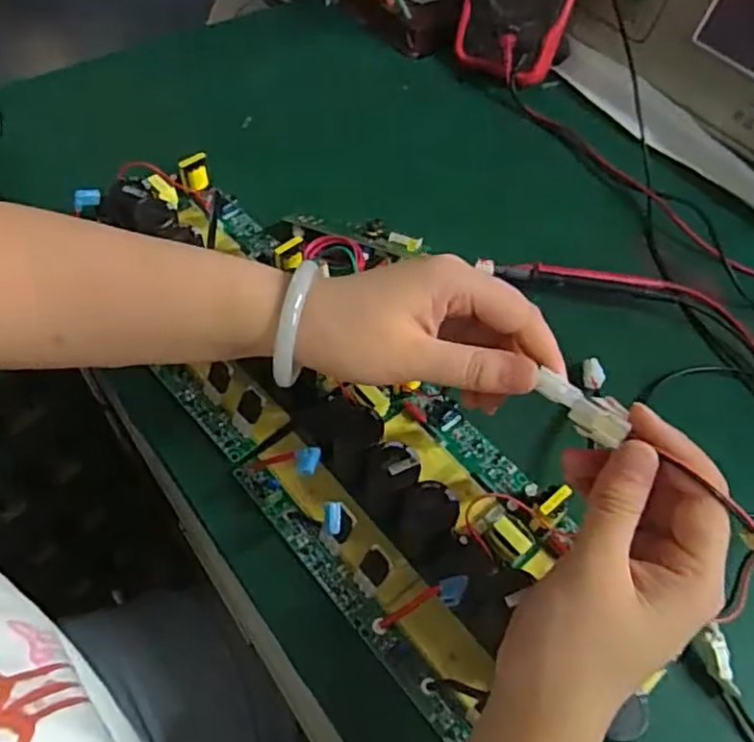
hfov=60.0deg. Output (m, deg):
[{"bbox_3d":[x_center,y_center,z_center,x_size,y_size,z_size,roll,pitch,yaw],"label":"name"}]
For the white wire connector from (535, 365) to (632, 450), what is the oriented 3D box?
[{"bbox_3d":[0.088,0.016,0.279,0.015,0.011,0.041,-35,51,-24],"label":"white wire connector"}]

